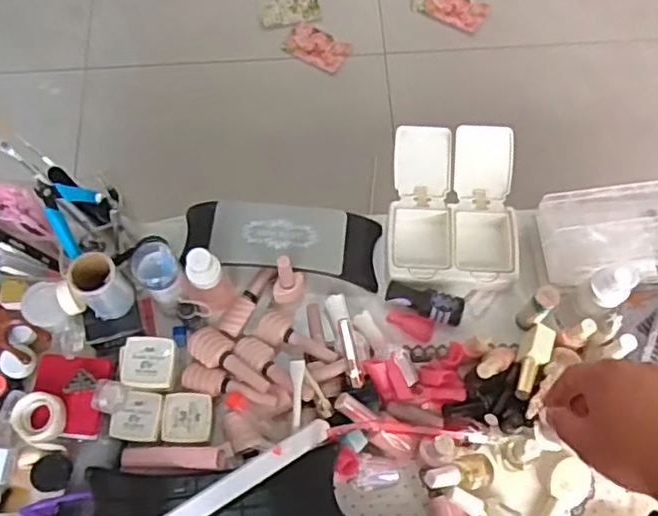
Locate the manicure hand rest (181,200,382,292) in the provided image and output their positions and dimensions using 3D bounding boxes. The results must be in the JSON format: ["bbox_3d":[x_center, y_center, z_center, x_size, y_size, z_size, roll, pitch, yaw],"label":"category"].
[{"bbox_3d":[-0.053,-0.020,0.716,0.218,0.041,0.080,8,68,3],"label":"manicure hand rest"}]

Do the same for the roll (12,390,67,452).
[{"bbox_3d":[-0.270,0.154,0.619,0.046,0.013,0.055,-1,78,-25],"label":"roll"}]

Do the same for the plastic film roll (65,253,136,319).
[{"bbox_3d":[-0.216,0.028,0.630,0.045,0.076,0.040,-31,71,-11],"label":"plastic film roll"}]

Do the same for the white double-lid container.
[{"bbox_3d":[0.135,-0.056,0.729,0.138,0.047,0.180,2,68,1],"label":"white double-lid container"}]

